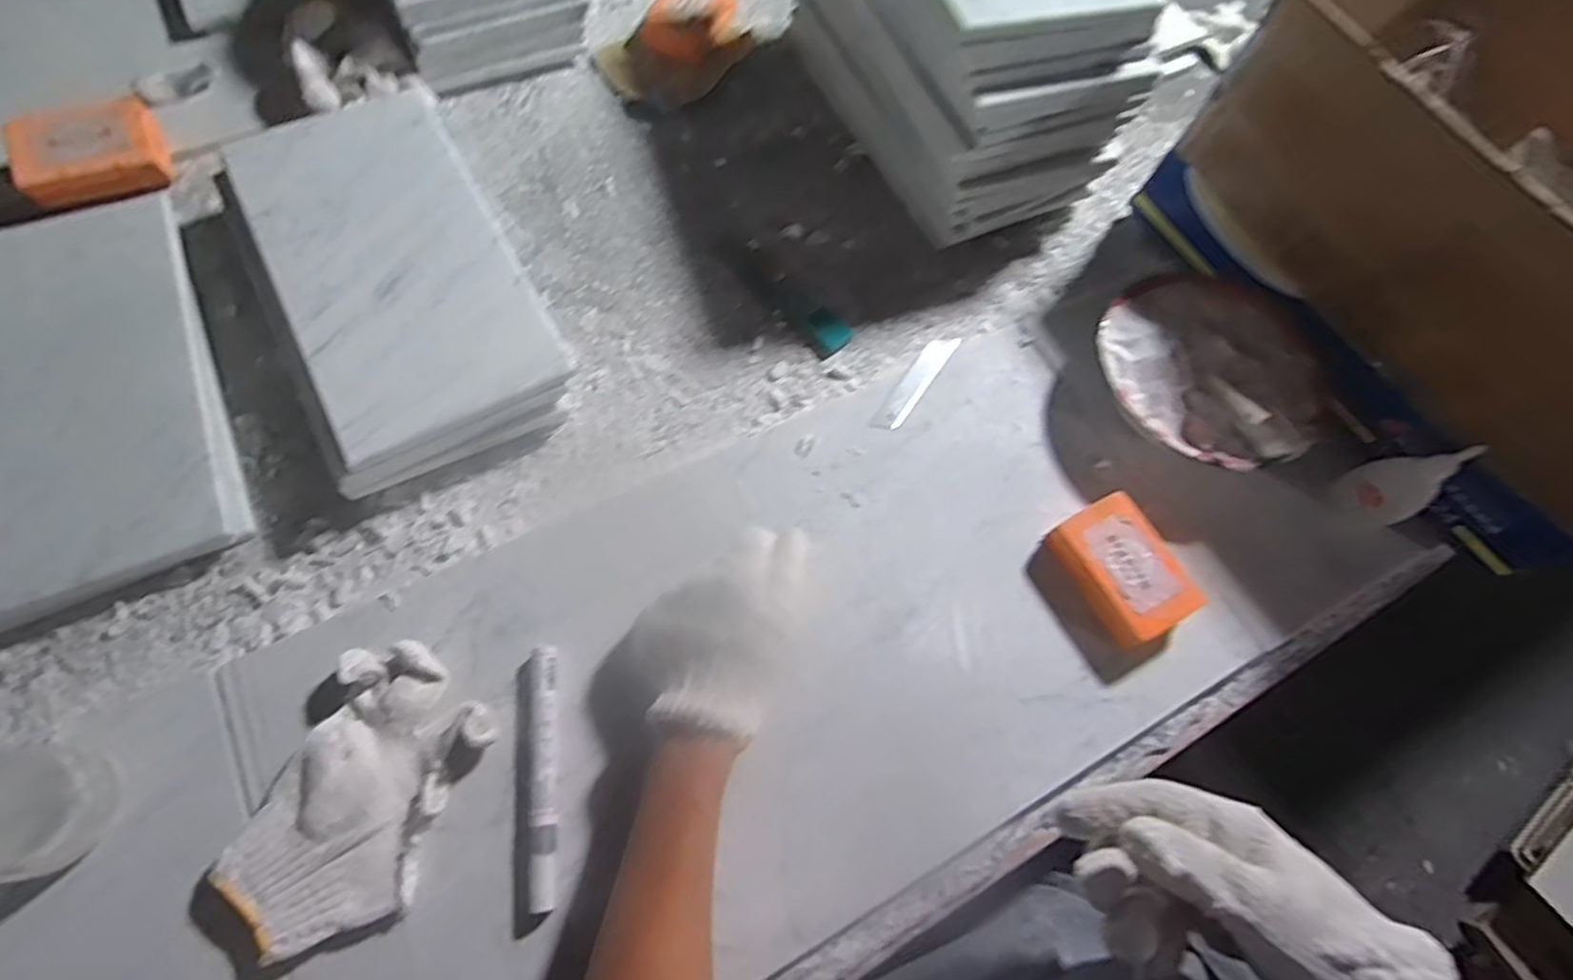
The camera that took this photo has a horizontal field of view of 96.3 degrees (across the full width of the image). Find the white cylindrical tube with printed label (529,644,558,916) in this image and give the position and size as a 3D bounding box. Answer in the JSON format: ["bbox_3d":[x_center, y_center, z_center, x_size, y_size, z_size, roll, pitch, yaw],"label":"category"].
[{"bbox_3d":[-0.144,0.165,0.414,0.017,0.014,0.143,-5,65,-6],"label":"white cylindrical tube with printed label"}]

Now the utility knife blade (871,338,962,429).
[{"bbox_3d":[0.101,-0.085,0.551,0.023,0.004,0.099,33,71,12],"label":"utility knife blade"}]

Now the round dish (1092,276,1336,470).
[{"bbox_3d":[0.319,-0.089,0.536,0.159,0.056,0.165,1,67,-3],"label":"round dish"}]

